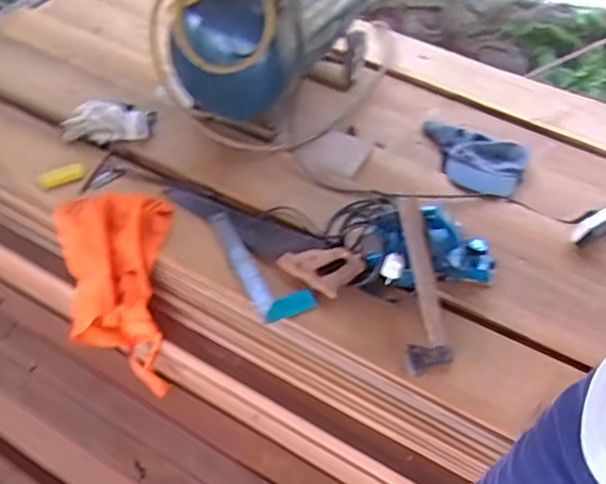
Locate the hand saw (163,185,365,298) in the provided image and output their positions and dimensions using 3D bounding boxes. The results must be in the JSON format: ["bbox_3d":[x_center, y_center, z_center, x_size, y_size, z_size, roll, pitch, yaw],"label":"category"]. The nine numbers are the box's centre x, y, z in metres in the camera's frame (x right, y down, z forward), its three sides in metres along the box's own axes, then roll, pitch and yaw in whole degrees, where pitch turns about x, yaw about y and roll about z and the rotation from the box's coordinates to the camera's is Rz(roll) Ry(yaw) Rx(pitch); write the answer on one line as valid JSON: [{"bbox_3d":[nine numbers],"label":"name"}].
[{"bbox_3d":[-0.095,-0.041,1.282,0.483,0.048,0.119,30,53,21],"label":"hand saw"}]

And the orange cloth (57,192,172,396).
[{"bbox_3d":[-0.390,0.090,1.315,0.243,0.294,0.391,-17,53,-14],"label":"orange cloth"}]

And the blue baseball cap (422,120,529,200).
[{"bbox_3d":[0.412,-0.222,1.486,0.278,0.047,0.211,28,56,20],"label":"blue baseball cap"}]

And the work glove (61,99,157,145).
[{"bbox_3d":[-0.495,-0.302,1.509,0.223,0.075,0.094,5,51,3],"label":"work glove"}]

